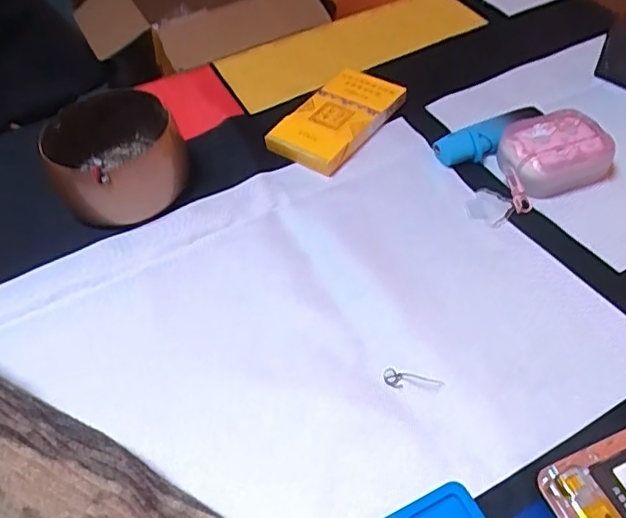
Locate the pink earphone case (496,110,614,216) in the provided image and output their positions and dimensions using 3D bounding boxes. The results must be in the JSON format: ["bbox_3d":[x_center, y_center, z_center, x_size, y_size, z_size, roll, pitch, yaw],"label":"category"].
[{"bbox_3d":[0.150,-0.065,0.368,0.067,0.027,0.049,-21,51,-11],"label":"pink earphone case"}]

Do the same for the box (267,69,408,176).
[{"bbox_3d":[0.018,-0.102,0.418,0.059,0.017,0.096,24,57,24],"label":"box"}]

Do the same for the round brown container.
[{"bbox_3d":[-0.131,-0.069,0.385,0.085,0.049,0.099,-25,52,-15],"label":"round brown container"}]

